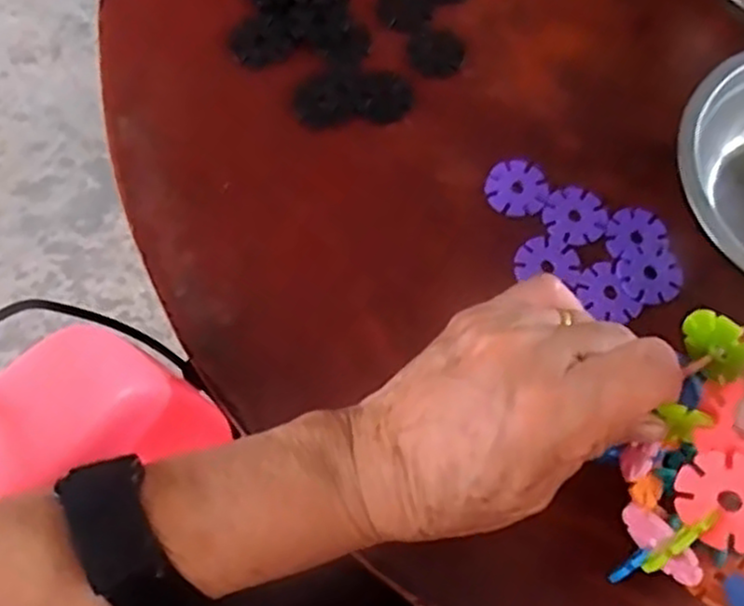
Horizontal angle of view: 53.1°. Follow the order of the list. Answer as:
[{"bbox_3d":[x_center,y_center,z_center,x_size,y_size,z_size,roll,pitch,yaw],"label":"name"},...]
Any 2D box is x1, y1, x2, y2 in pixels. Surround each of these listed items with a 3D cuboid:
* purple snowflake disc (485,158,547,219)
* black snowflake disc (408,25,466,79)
[{"bbox_3d":[0.074,-0.059,0.376,0.031,0.004,0.032,1,69,-3],"label":"purple snowflake disc"},{"bbox_3d":[0.035,-0.138,0.410,0.030,0.004,0.032,1,69,-3],"label":"black snowflake disc"}]

